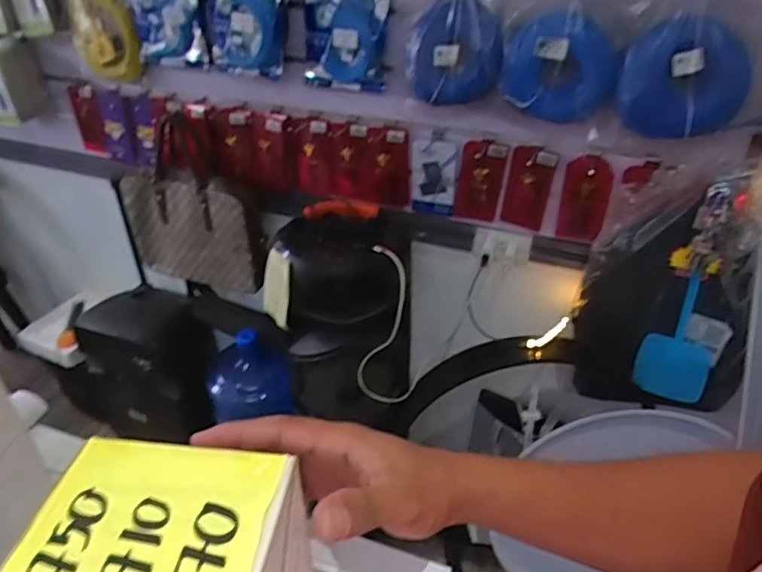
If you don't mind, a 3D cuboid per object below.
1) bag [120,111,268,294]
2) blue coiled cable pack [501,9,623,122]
[{"bbox_3d":[-0.439,-0.166,1.304,0.325,0.373,0.072,14,37,18],"label":"bag"},{"bbox_3d":[0.300,-0.371,0.941,0.182,0.167,0.066,5,35,6],"label":"blue coiled cable pack"}]

